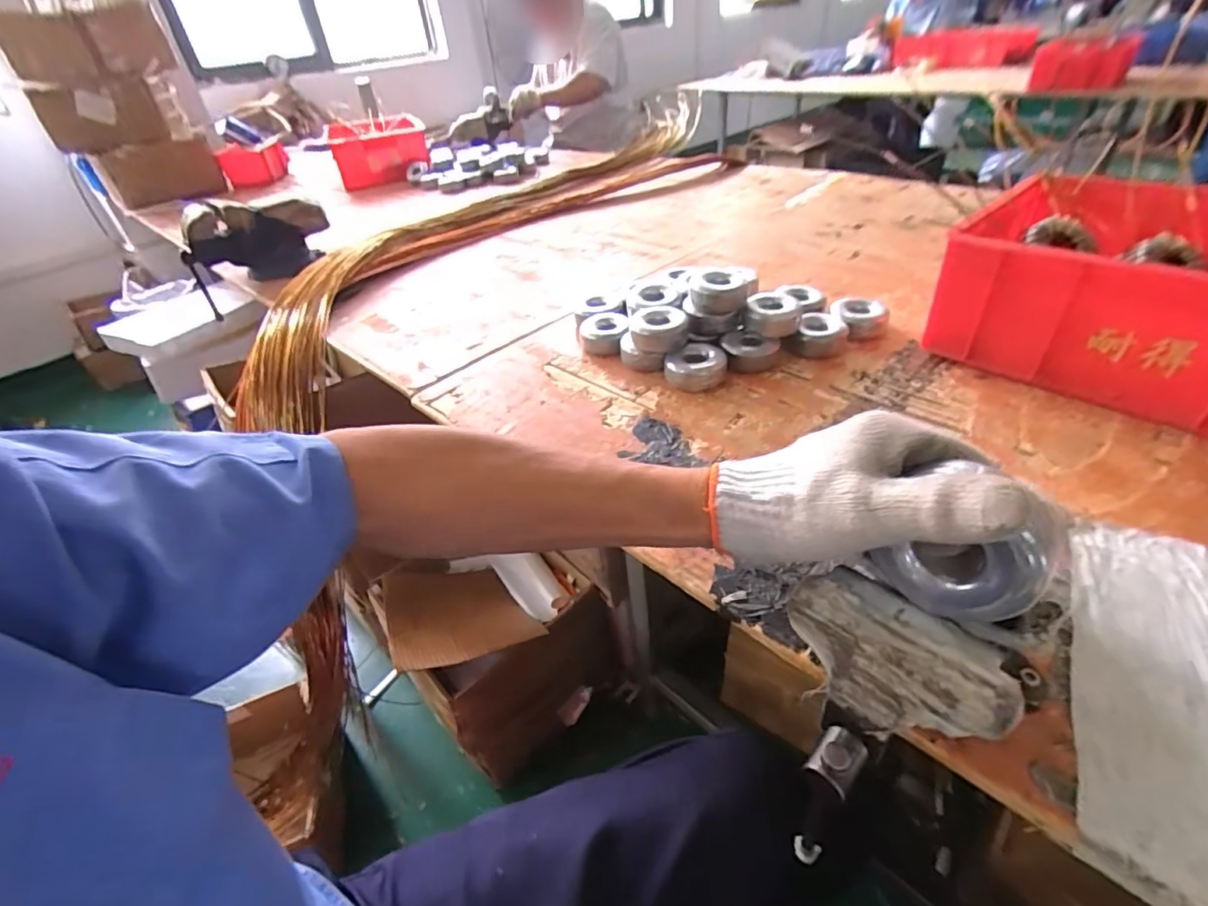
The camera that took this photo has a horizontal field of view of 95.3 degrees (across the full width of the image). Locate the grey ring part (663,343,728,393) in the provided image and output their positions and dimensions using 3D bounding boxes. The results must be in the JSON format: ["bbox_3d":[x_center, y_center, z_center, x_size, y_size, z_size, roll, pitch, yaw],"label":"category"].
[{"bbox_3d":[0.113,-0.107,0.682,0.076,0.035,0.073,0,39,8],"label":"grey ring part"}]

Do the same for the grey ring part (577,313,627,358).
[{"bbox_3d":[0.000,-0.165,0.775,0.066,0.035,0.079,-4,39,3],"label":"grey ring part"}]

